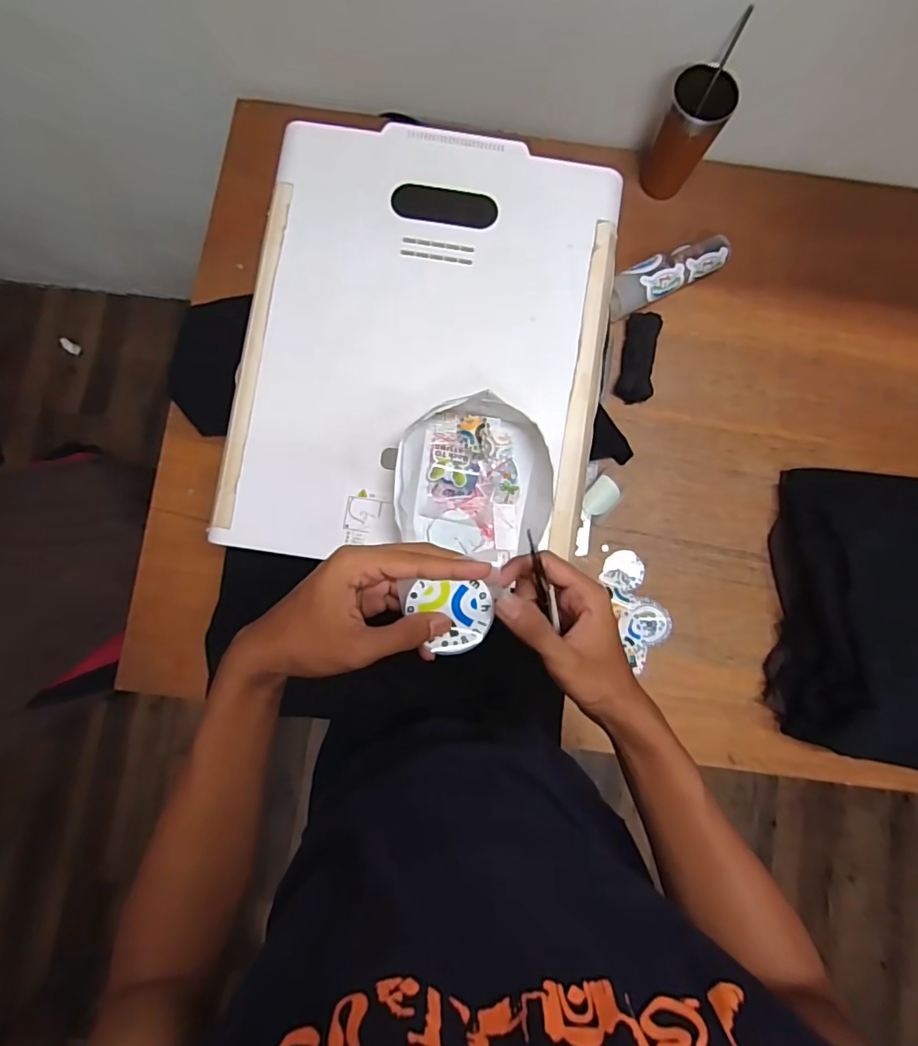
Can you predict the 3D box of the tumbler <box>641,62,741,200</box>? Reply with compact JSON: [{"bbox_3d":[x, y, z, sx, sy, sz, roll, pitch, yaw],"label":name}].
[{"bbox_3d":[0.308,-0.531,0.715,0.077,0.142,0.079,0,84,-3],"label":"tumbler"}]

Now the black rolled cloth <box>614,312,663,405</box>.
[{"bbox_3d":[0.261,-0.237,0.746,0.047,0.032,0.124,10,84,-2],"label":"black rolled cloth"}]

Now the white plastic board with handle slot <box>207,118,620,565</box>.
[{"bbox_3d":[-0.036,-0.203,0.579,0.399,0.035,0.492,9,84,-2],"label":"white plastic board with handle slot"}]

